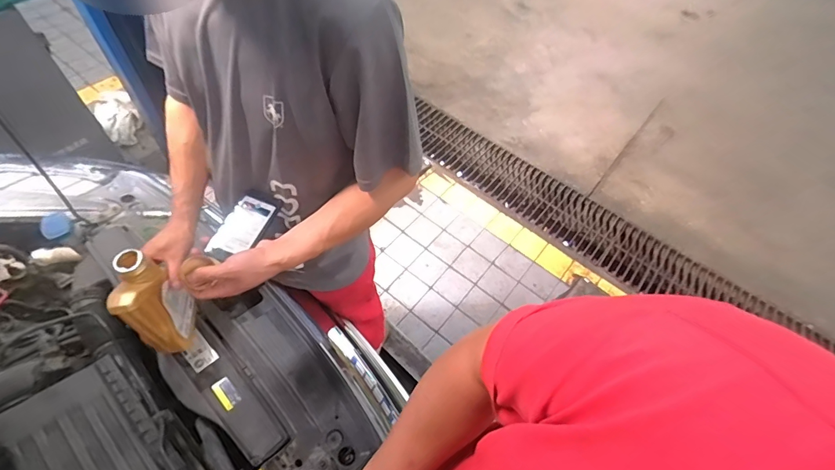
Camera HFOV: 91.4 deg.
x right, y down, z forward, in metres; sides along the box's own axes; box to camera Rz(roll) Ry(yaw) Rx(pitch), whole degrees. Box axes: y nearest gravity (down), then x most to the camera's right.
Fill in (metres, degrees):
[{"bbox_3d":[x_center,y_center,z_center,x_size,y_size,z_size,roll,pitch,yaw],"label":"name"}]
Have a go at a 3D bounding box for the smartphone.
[{"bbox_3d":[-0.289,-0.015,0.679,0.065,0.013,0.134,23,59,1],"label":"smartphone"}]

